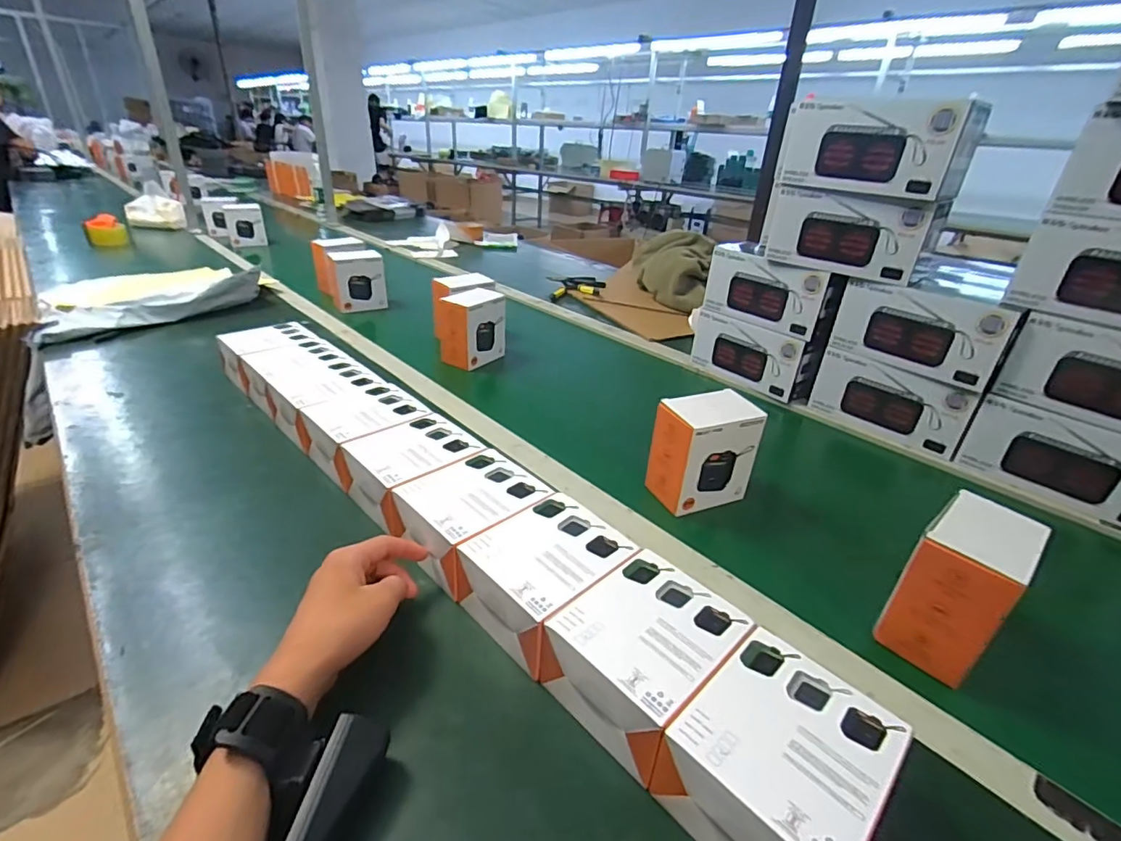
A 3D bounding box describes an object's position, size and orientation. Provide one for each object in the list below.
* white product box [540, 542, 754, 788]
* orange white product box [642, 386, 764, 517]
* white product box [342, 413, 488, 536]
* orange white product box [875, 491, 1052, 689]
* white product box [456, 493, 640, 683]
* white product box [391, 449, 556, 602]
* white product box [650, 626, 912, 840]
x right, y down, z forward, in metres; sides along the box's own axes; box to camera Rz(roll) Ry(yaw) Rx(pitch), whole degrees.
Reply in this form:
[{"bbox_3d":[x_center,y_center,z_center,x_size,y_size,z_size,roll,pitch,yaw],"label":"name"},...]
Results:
[{"bbox_3d":[0.059,0.164,0.367,0.109,0.060,0.097,-22,38,-39],"label":"white product box"},{"bbox_3d":[0.158,0.034,0.581,0.099,0.111,0.063,-9,31,-22],"label":"orange white product box"},{"bbox_3d":[-0.153,0.047,0.540,0.113,0.052,0.105,-22,38,-39],"label":"white product box"},{"bbox_3d":[0.318,0.133,0.419,0.093,0.115,0.064,-21,37,-37],"label":"orange white product box"},{"bbox_3d":[-0.007,0.127,0.421,0.112,0.062,0.104,-21,37,-38],"label":"white product box"},{"bbox_3d":[-0.078,0.089,0.479,0.112,0.057,0.109,-23,38,-39],"label":"white product box"},{"bbox_3d":[0.125,0.199,0.302,0.116,0.056,0.096,-22,38,-39],"label":"white product box"}]

